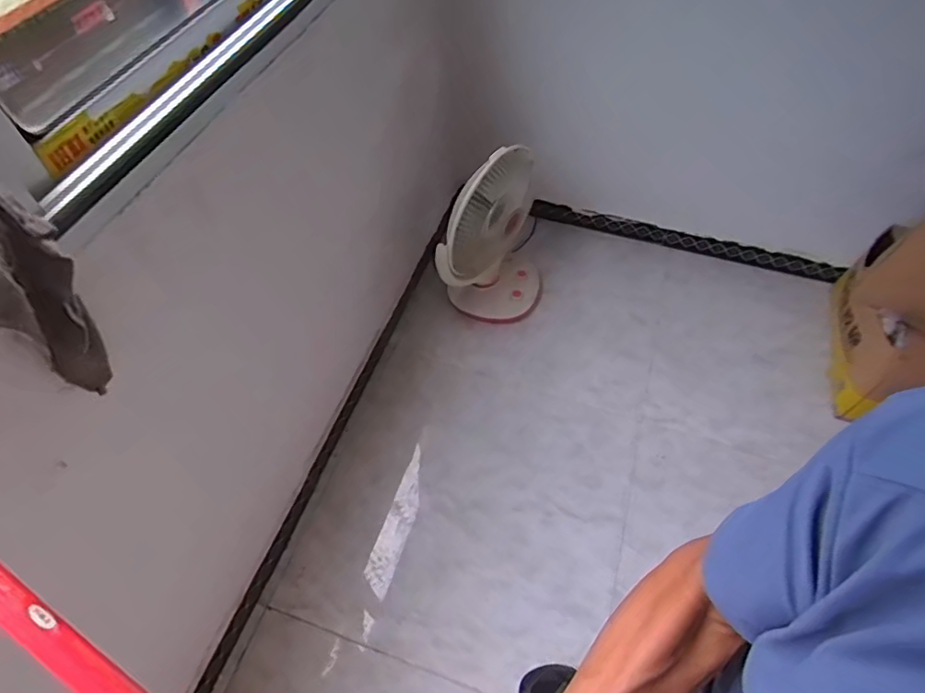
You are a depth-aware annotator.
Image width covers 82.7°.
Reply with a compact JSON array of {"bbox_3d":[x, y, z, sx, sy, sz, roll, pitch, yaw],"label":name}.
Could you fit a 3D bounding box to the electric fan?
[{"bbox_3d":[0.105,-0.302,1.614,0.269,0.544,0.341,18,58,12],"label":"electric fan"}]

